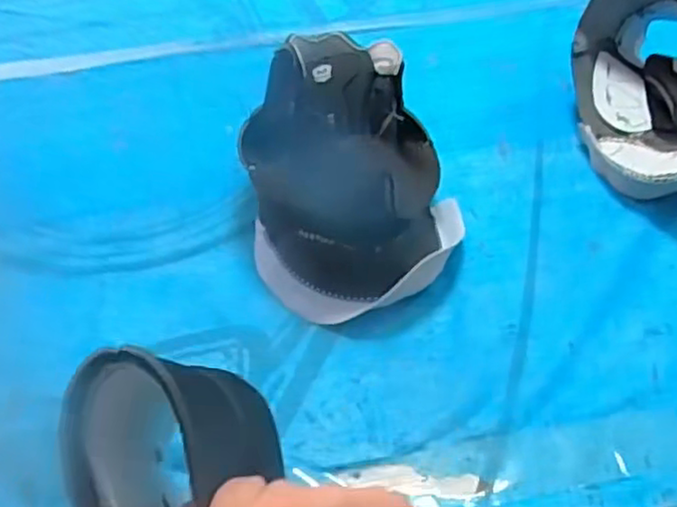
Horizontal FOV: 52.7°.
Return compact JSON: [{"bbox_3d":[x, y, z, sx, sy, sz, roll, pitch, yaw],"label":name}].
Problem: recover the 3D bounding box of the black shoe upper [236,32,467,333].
[{"bbox_3d":[0.008,-0.084,0.603,0.174,0.122,0.268,-7,44,-2],"label":"black shoe upper"}]

